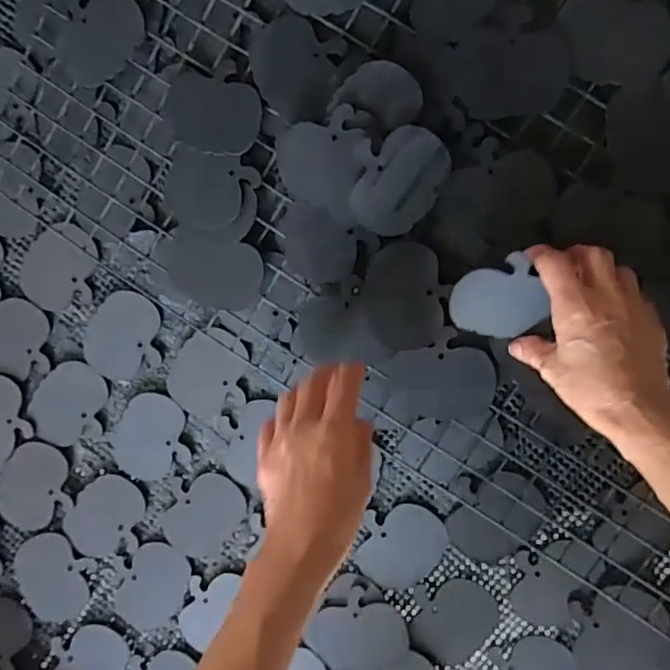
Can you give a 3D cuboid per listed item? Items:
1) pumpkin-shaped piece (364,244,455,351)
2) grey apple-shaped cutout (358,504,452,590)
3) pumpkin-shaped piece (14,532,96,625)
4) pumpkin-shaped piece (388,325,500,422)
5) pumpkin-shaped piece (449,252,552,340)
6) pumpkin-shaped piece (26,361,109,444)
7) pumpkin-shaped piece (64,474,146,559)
[{"bbox_3d":[0.054,-0.029,0.421,0.064,0.004,0.078,-2,96,6],"label":"pumpkin-shaped piece"},{"bbox_3d":[0.057,0.179,0.469,0.067,0.006,0.076,17,96,2],"label":"grey apple-shaped cutout"},{"bbox_3d":[-0.255,0.220,0.507,0.062,0.009,0.079,-43,92,6],"label":"pumpkin-shaped piece"},{"bbox_3d":[0.082,0.032,0.432,0.079,0.005,0.072,-1,108,8],"label":"pumpkin-shaped piece"},{"bbox_3d":[0.112,-0.022,0.389,0.061,0.009,0.058,11,130,13],"label":"pumpkin-shaped piece"},{"bbox_3d":[-0.240,0.062,0.502,0.066,0.006,0.075,13,96,2],"label":"pumpkin-shaped piece"},{"bbox_3d":[-0.207,0.165,0.504,0.065,0.009,0.075,14,96,2],"label":"pumpkin-shaped piece"}]

